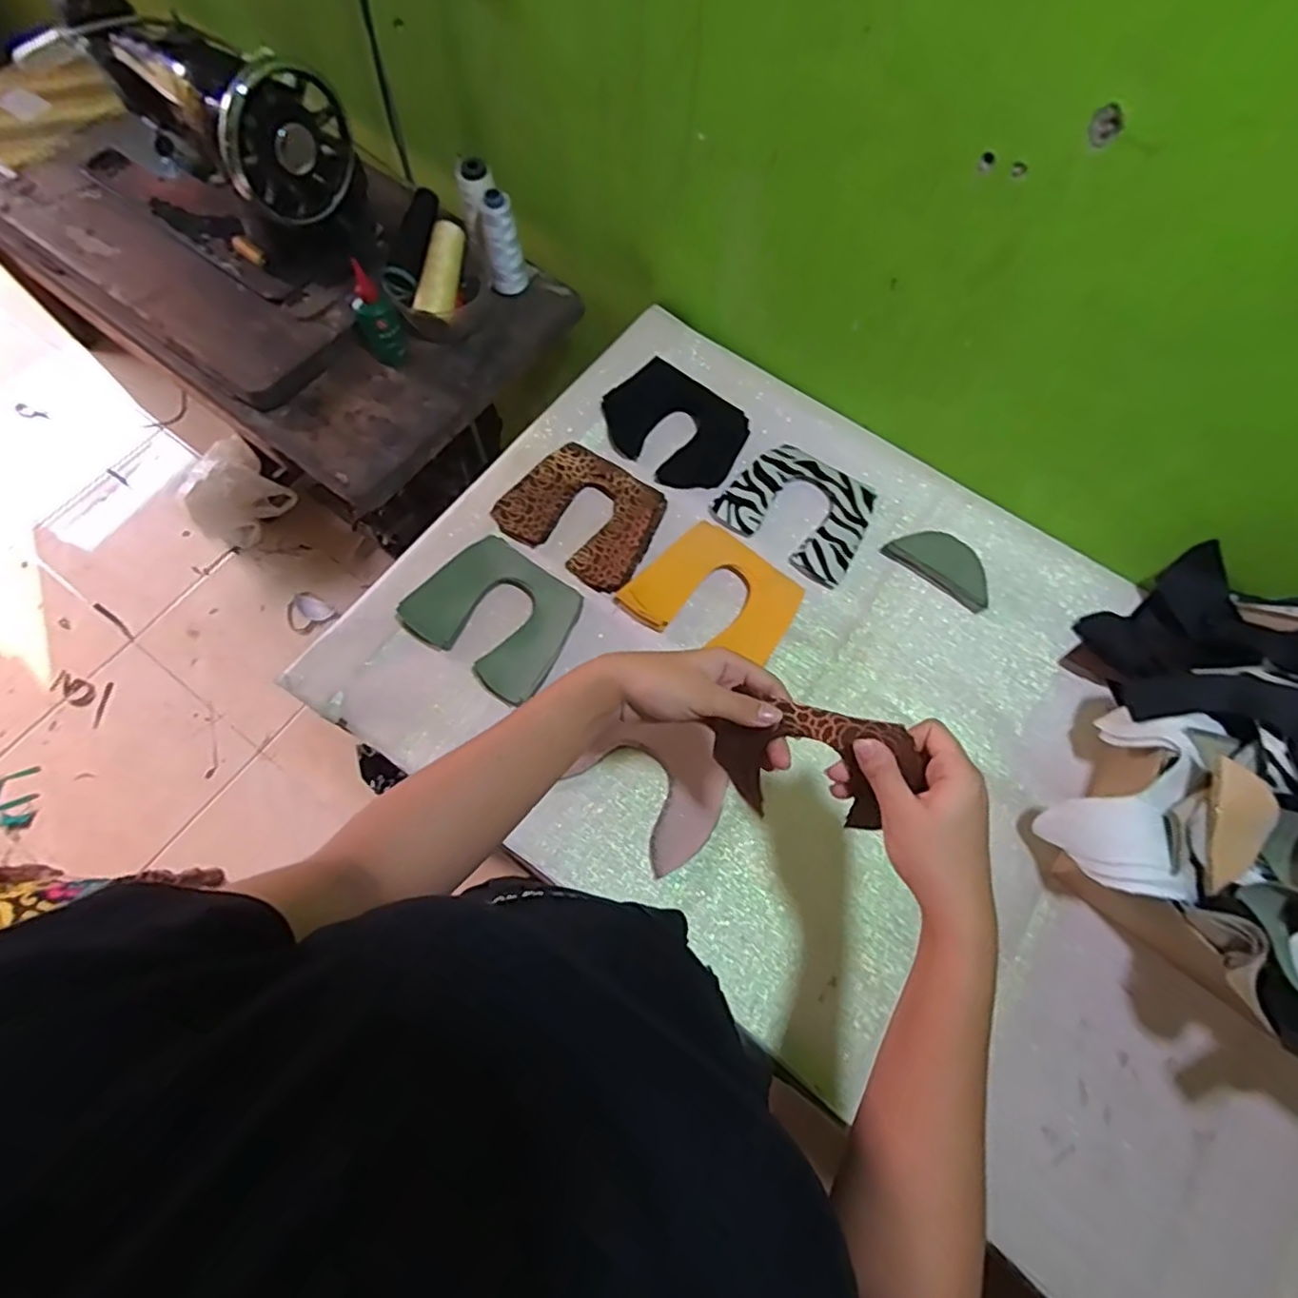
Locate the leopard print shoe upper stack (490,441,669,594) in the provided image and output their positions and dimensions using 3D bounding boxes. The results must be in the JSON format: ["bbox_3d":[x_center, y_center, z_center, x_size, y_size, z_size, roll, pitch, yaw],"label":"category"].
[{"bbox_3d":[-0.070,-0.144,0.686,0.153,0.023,0.131,26,73,9],"label":"leopard print shoe upper stack"}]

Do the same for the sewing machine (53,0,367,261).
[{"bbox_3d":[-0.469,-0.595,0.716,0.335,0.180,0.137,42,74,13],"label":"sewing machine"}]

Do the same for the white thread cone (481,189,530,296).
[{"bbox_3d":[-0.171,-0.471,0.763,0.043,0.107,0.040,-12,71,-4],"label":"white thread cone"}]

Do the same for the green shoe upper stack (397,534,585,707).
[{"bbox_3d":[-0.148,-0.035,0.638,0.145,0.029,0.125,32,74,11],"label":"green shoe upper stack"}]

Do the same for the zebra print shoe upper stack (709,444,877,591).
[{"bbox_3d":[0.160,-0.151,0.697,0.151,0.007,0.127,31,74,10],"label":"zebra print shoe upper stack"}]

